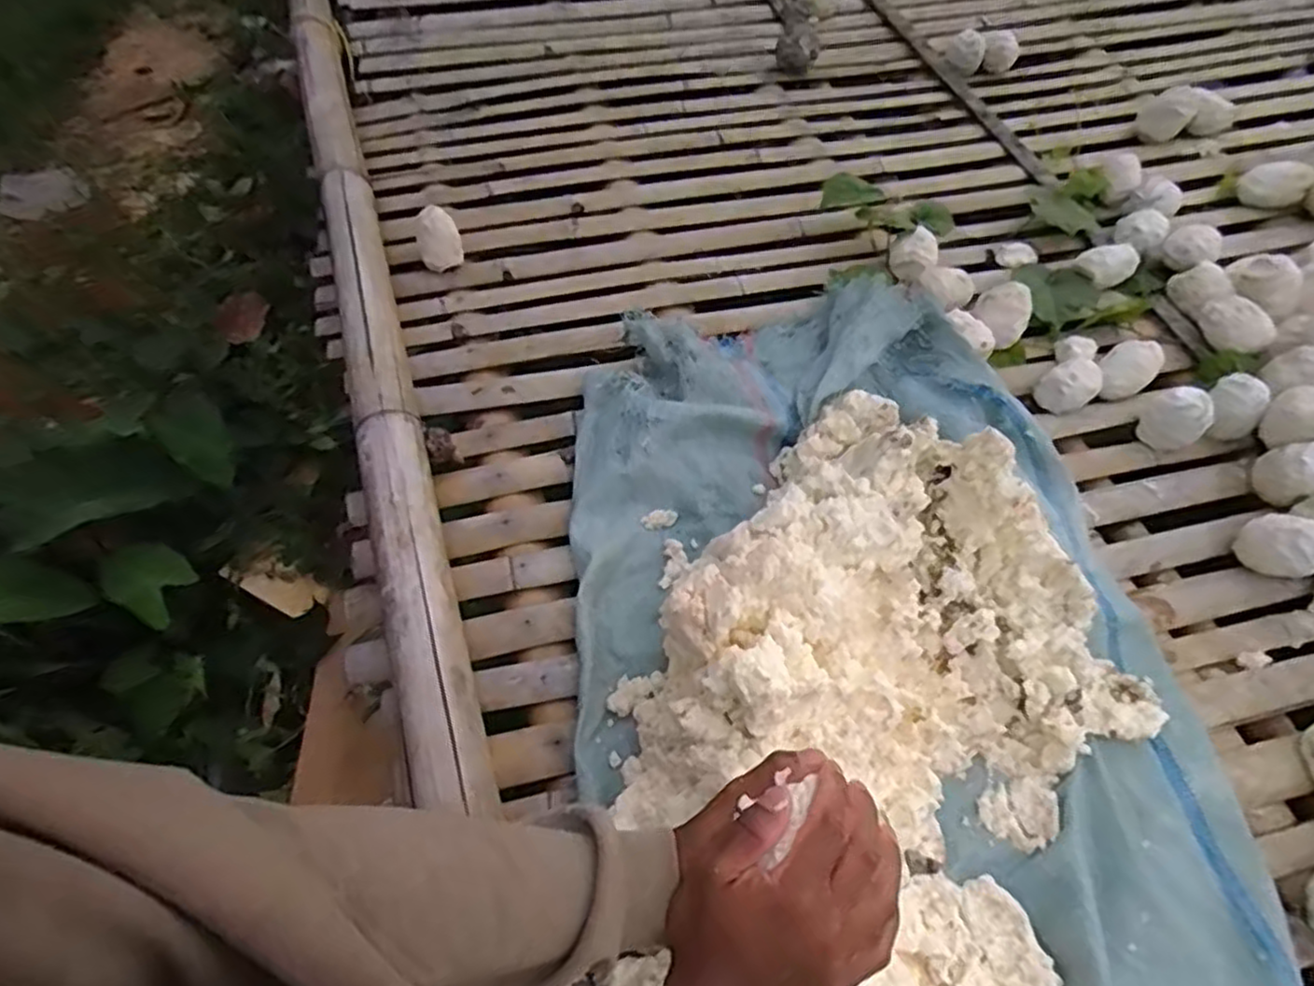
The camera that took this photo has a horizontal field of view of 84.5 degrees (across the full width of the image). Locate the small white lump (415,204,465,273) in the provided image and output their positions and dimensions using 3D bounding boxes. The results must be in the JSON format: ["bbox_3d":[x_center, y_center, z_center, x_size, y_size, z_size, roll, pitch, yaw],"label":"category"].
[{"bbox_3d":[-0.312,-0.363,1.037,0.062,0.072,0.064,-19,59,-12],"label":"small white lump"}]

